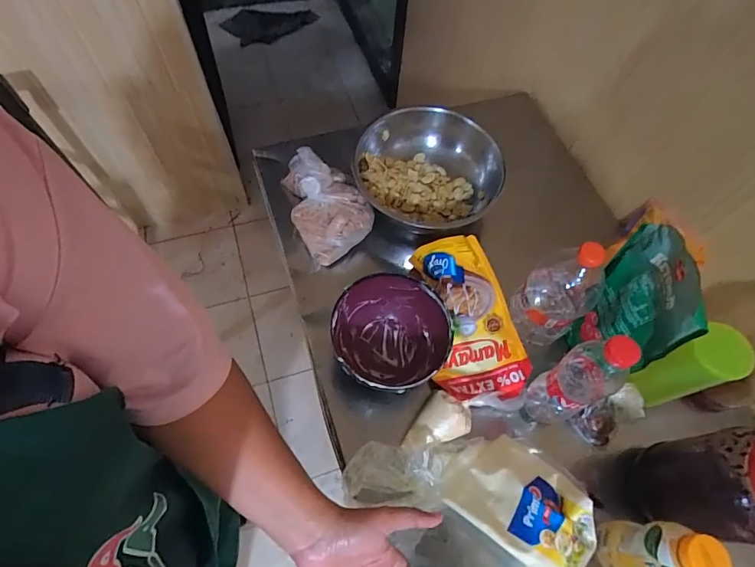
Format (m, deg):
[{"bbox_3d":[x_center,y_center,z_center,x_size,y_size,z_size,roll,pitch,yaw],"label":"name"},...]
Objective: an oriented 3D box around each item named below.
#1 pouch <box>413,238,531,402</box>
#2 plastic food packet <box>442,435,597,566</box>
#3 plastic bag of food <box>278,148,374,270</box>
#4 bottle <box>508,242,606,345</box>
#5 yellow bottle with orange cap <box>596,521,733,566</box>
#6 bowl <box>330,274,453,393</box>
[{"bbox_3d":[0.146,0.051,0.663,0.147,0.064,0.245,-4,63,-5],"label":"pouch"},{"bbox_3d":[0.169,0.257,0.519,0.175,0.094,0.123,42,68,17],"label":"plastic food packet"},{"bbox_3d":[-0.090,-0.143,0.713,0.115,0.105,0.169,-28,67,-16],"label":"plastic bag of food"},{"bbox_3d":[0.256,0.011,0.611,0.087,0.188,0.088,1,63,-2],"label":"bottle"},{"bbox_3d":[0.296,0.288,0.464,0.055,0.143,0.058,1,63,-2],"label":"yellow bottle with orange cap"},{"bbox_3d":[0.019,0.070,0.624,0.158,0.089,0.152,1,63,-2],"label":"bowl"}]

